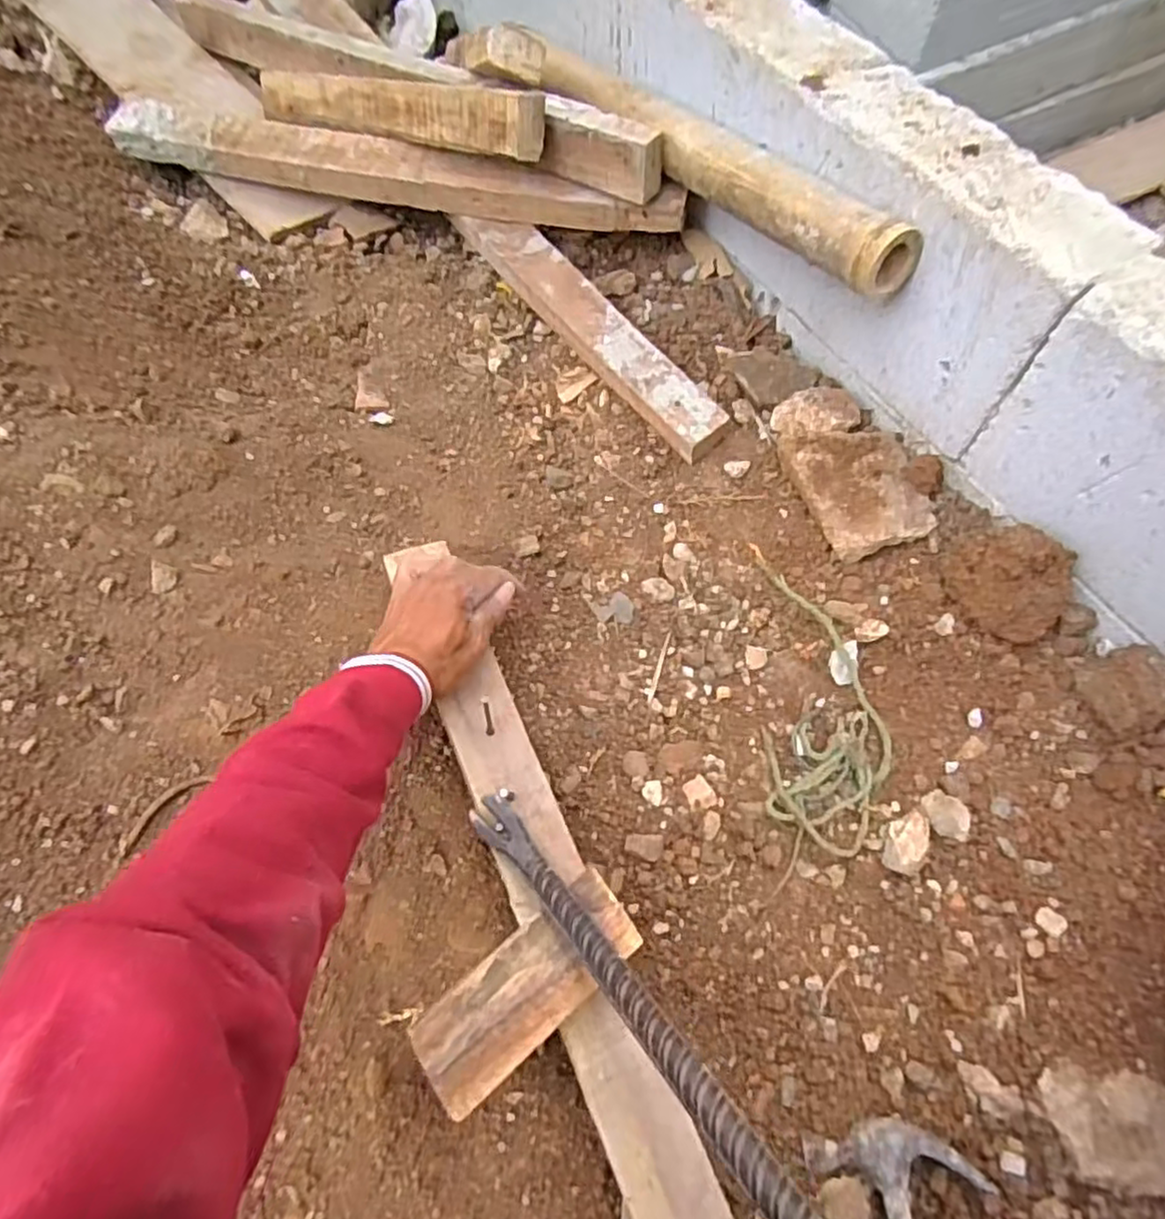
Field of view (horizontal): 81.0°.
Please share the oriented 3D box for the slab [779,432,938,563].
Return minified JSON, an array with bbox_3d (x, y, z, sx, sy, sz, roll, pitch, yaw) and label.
[{"bbox_3d":[0.274,-0.120,0.675,0.110,0.030,0.140,-12,65,-2],"label":"slab"}]

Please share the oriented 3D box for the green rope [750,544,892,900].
[{"bbox_3d":[0.207,0.078,0.590,0.105,0.018,0.289,0,65,4],"label":"green rope"}]

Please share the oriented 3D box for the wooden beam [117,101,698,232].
[{"bbox_3d":[-0.242,-0.533,0.828,0.742,0.054,0.069,14,67,10],"label":"wooden beam"}]

